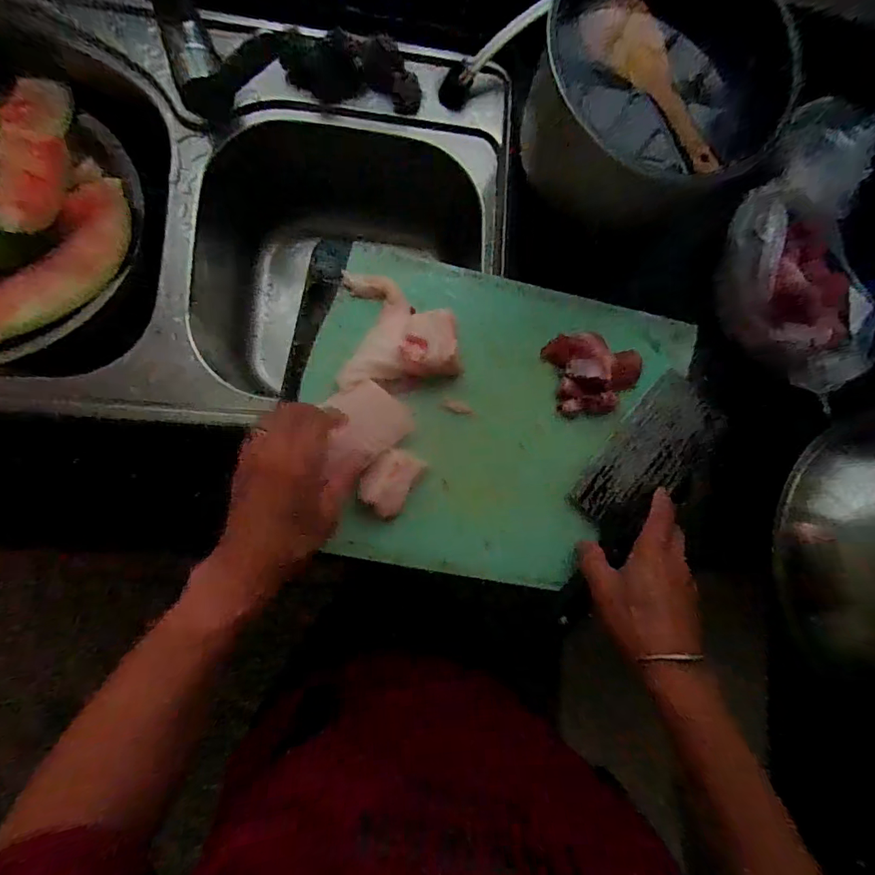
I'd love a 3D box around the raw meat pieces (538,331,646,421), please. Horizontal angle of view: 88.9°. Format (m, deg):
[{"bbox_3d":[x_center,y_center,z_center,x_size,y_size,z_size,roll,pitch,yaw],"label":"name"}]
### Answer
[{"bbox_3d":[0.159,-0.065,0.443,0.091,0.038,0.084,-8,87,-5],"label":"raw meat pieces"}]

